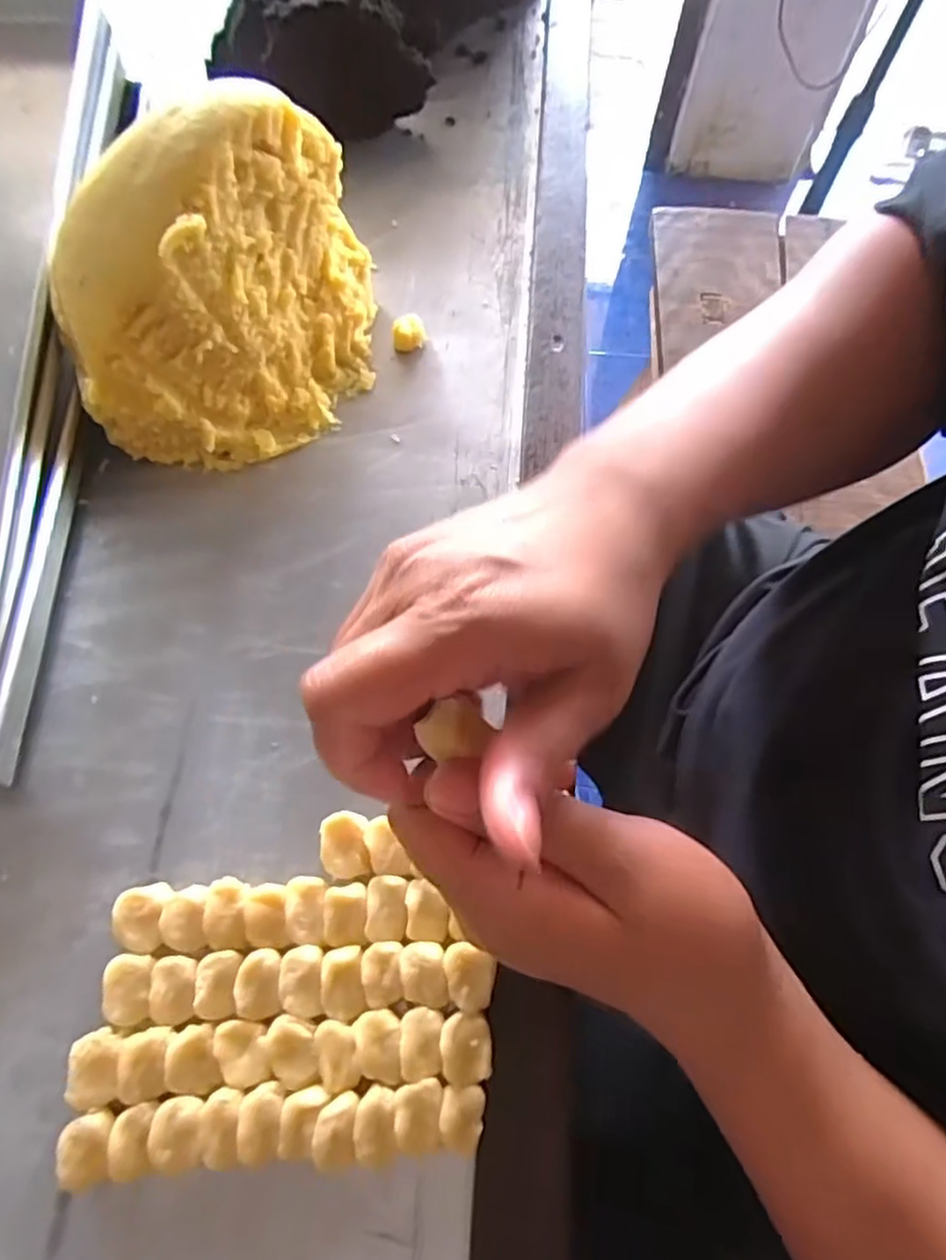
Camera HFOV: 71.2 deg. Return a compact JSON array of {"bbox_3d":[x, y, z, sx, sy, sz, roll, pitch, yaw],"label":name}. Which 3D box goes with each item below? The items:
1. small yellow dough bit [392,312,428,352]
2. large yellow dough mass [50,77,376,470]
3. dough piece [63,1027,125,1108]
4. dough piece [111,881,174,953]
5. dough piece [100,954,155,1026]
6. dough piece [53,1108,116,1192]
[{"bbox_3d":[-0.040,-0.187,0.417,0.021,0.019,0.014,-8,66,-4],"label":"small yellow dough bit"},{"bbox_3d":[-0.133,-0.189,0.353,0.154,0.140,0.133,-9,66,-5],"label":"large yellow dough mass"},{"bbox_3d":[-0.143,0.168,0.255,0.017,0.019,0.025,-2,66,-2],"label":"dough piece"},{"bbox_3d":[-0.138,0.121,0.279,0.020,0.018,0.026,7,66,2],"label":"dough piece"},{"bbox_3d":[-0.137,0.145,0.267,0.017,0.019,0.024,1,66,-1],"label":"dough piece"},{"bbox_3d":[-0.142,0.191,0.244,0.017,0.016,0.023,-2,66,-2],"label":"dough piece"}]

